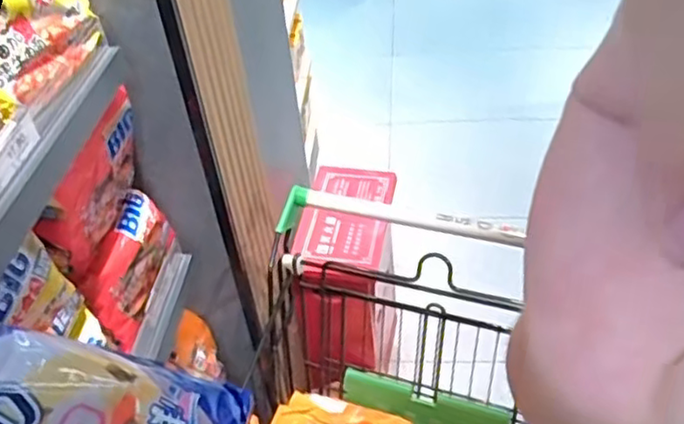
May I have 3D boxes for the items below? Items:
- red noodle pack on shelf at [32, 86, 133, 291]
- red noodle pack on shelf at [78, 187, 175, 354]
[{"bbox_3d":[-0.299,-0.033,0.809,0.029,0.142,0.213,2,42,9],"label":"red noodle pack on shelf"},{"bbox_3d":[-0.288,0.066,0.902,0.034,0.117,0.204,1,42,7],"label":"red noodle pack on shelf"}]

